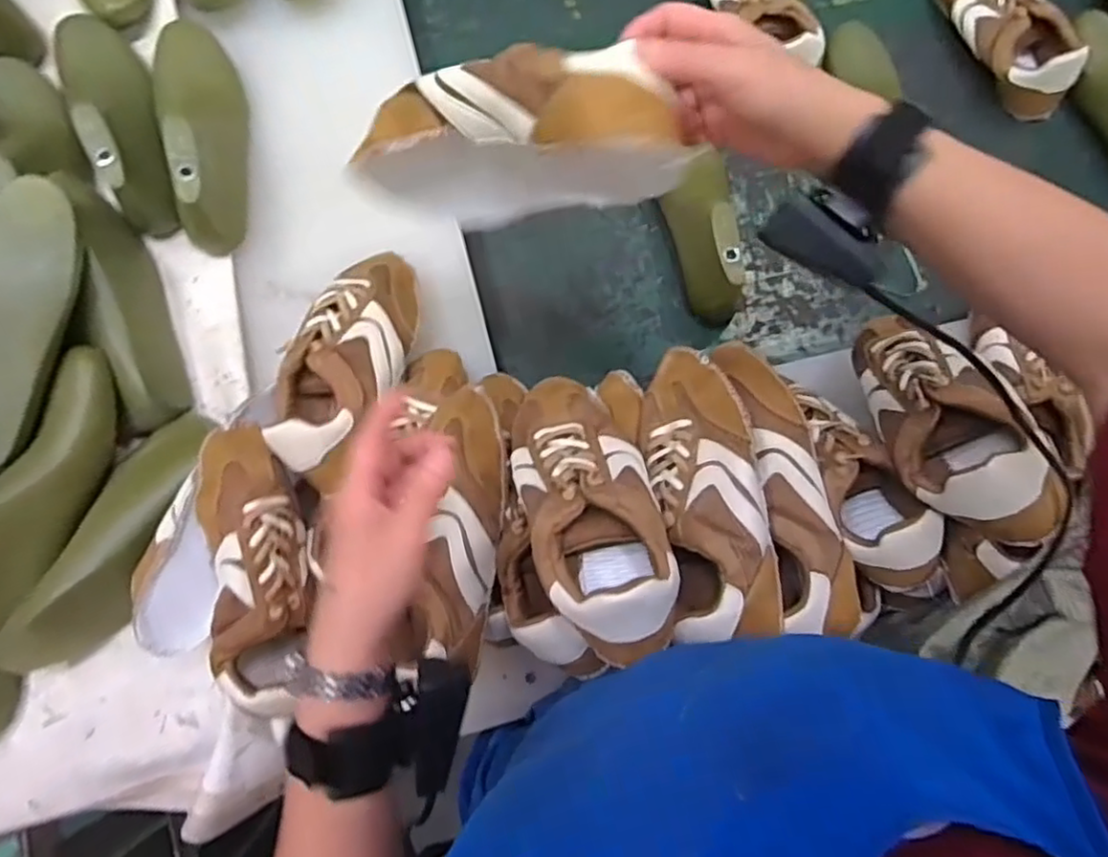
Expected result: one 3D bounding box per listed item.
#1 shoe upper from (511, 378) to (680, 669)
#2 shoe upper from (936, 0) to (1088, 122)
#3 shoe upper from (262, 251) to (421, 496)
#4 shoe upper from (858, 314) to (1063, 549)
[{"bbox_3d":[0.023,0.051,0.472,0.086,0.067,0.213,-15,51,-3],"label":"shoe upper"},{"bbox_3d":[0.505,-0.466,0.753,0.075,0.075,0.238,-24,80,-5],"label":"shoe upper"},{"bbox_3d":[-0.173,-0.058,0.565,0.087,0.067,0.230,10,59,2],"label":"shoe upper"},{"bbox_3d":[0.284,-0.018,0.486,0.066,0.089,0.207,-12,48,-2],"label":"shoe upper"}]

